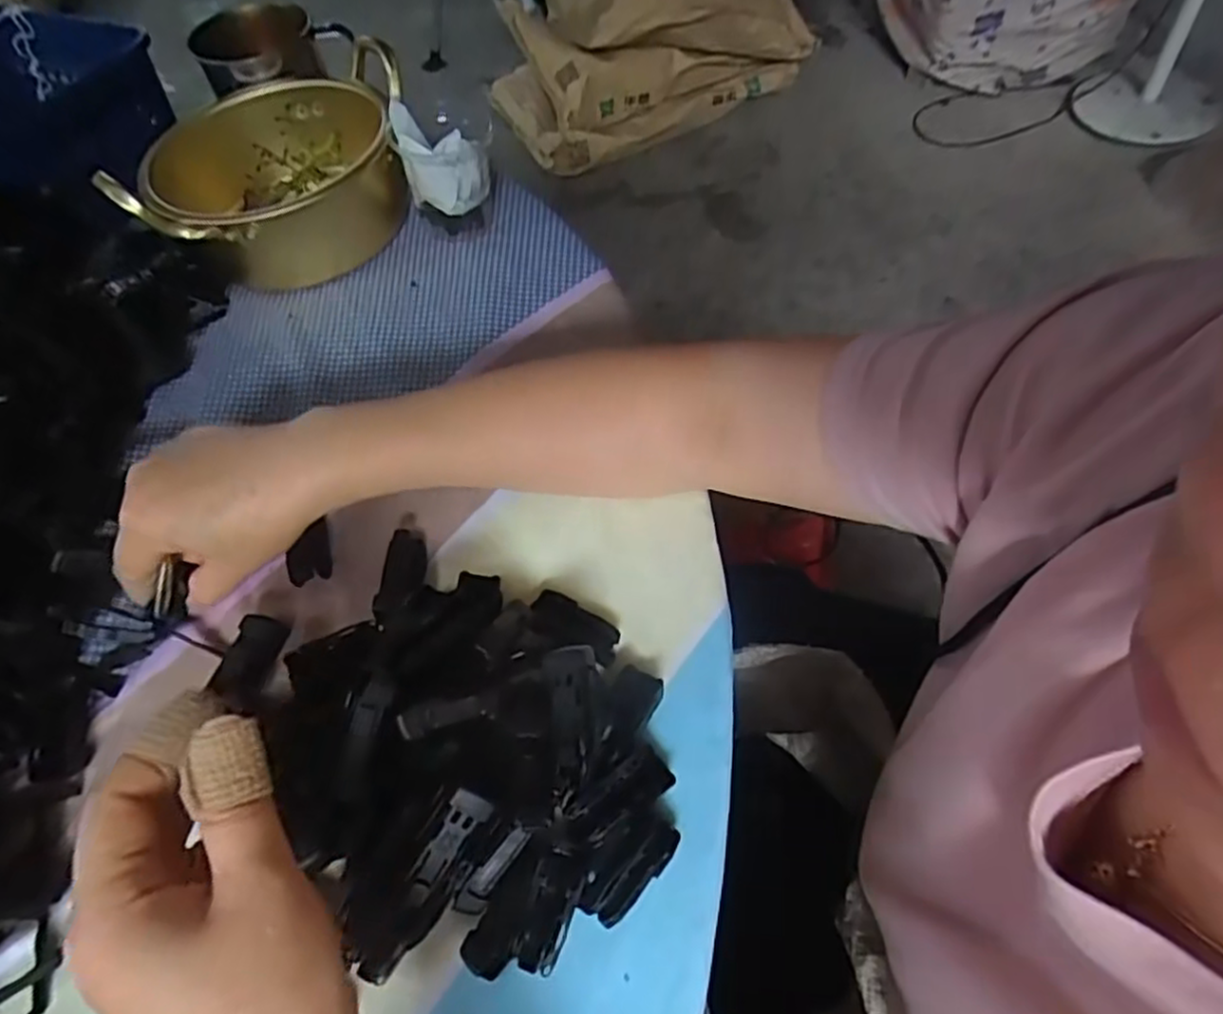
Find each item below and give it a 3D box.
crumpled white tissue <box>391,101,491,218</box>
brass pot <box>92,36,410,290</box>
[{"bbox_3d":[-0.113,-0.233,0.493,0.052,0.064,0.042,-18,58,-8],"label":"crumpled white tissue"},{"bbox_3d":[-0.233,-0.237,0.520,0.179,0.083,0.169,-7,57,0],"label":"brass pot"}]

